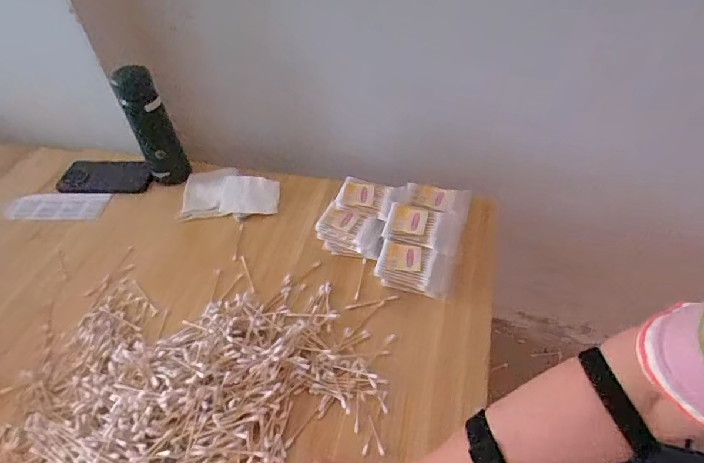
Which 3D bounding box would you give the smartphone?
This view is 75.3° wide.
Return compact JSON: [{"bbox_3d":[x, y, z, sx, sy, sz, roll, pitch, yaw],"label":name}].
[{"bbox_3d":[-0.396,-0.093,0.740,0.158,0.014,0.064,1,47,5],"label":"smartphone"}]

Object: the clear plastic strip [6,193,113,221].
[{"bbox_3d":[-0.452,-0.039,0.701,0.153,0.011,0.058,-5,47,0],"label":"clear plastic strip"}]

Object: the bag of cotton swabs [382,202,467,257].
[{"bbox_3d":[0.090,-0.007,0.565,0.093,0.023,0.053,16,50,18],"label":"bag of cotton swabs"}]

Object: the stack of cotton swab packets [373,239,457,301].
[{"bbox_3d":[0.077,0.046,0.553,0.089,0.035,0.045,13,49,16],"label":"stack of cotton swab packets"}]

